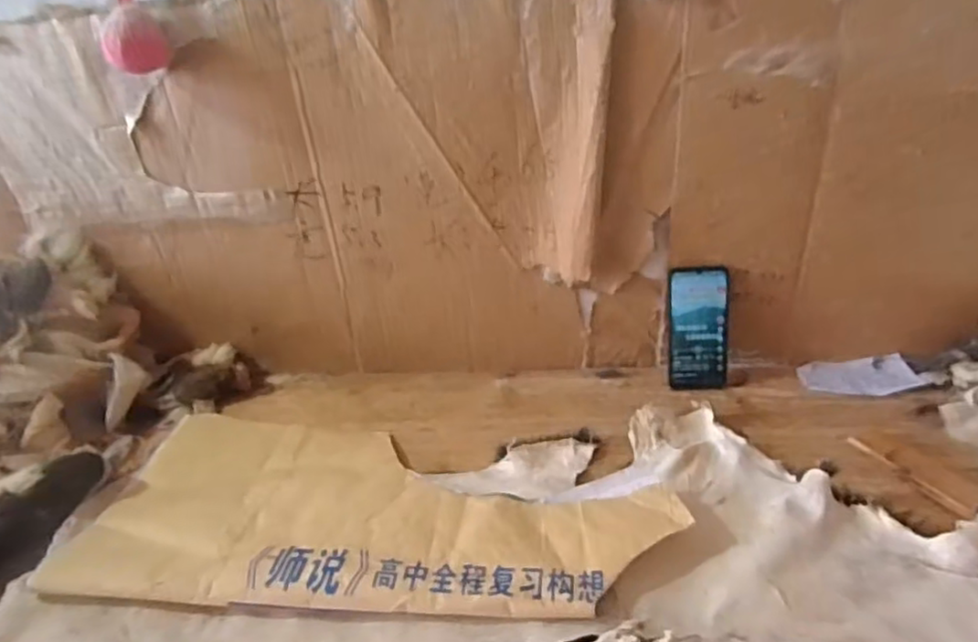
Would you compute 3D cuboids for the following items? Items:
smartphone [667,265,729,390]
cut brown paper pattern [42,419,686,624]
[{"bbox_3d":[0.283,0.011,0.857,0.076,0.168,0.011,-2,12,6],"label":"smartphone"},{"bbox_3d":[-0.122,0.201,0.680,0.611,0.024,0.279,1,25,11],"label":"cut brown paper pattern"}]

